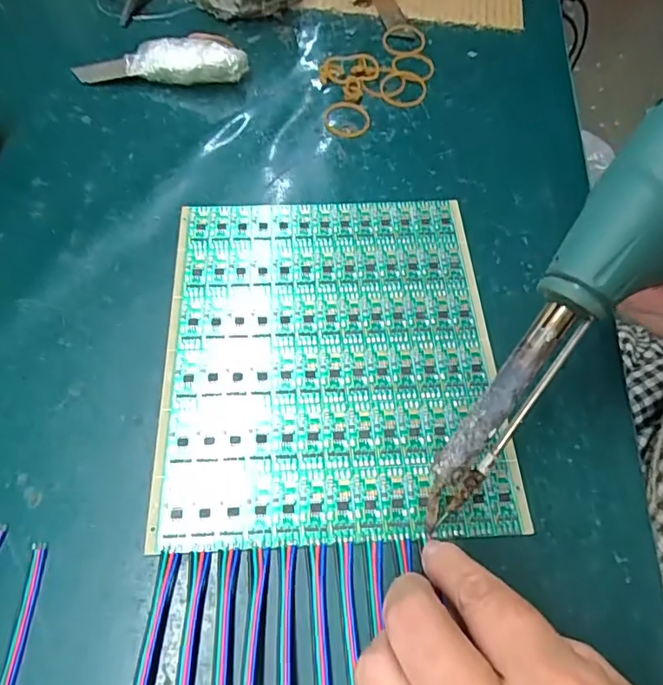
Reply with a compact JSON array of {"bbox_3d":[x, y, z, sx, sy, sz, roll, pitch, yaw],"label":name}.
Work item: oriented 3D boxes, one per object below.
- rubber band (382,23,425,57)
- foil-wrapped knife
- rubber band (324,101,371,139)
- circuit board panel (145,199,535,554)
[{"bbox_3d":[0.055,-0.230,0.402,0.031,0.004,0.034,-3,62,6],"label":"rubber band"},{"bbox_3d":[-0.122,-0.199,0.370,0.123,0.020,0.027,1,61,-1],"label":"foil-wrapped knife"},{"bbox_3d":[0.011,-0.154,0.363,0.031,0.005,0.037,-4,61,-3],"label":"rubber band"},{"bbox_3d":[0.000,0.000,0.274,0.163,0.004,0.193,-2,61,-2],"label":"circuit board panel"}]

